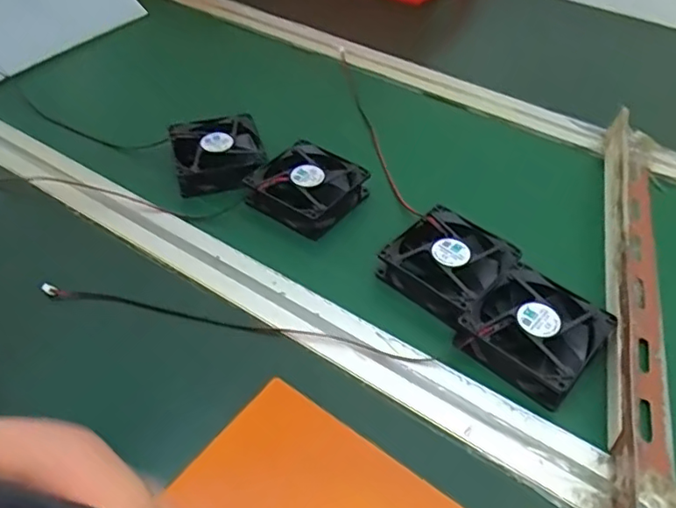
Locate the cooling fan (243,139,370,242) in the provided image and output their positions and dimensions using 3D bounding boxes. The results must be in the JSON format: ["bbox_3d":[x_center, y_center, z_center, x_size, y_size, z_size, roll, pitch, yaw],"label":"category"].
[{"bbox_3d":[-0.027,-0.057,0.502,0.078,0.029,0.088,31,51,25],"label":"cooling fan"}]

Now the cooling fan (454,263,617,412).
[{"bbox_3d":[0.134,0.053,0.401,0.078,0.023,0.083,33,52,26],"label":"cooling fan"}]

